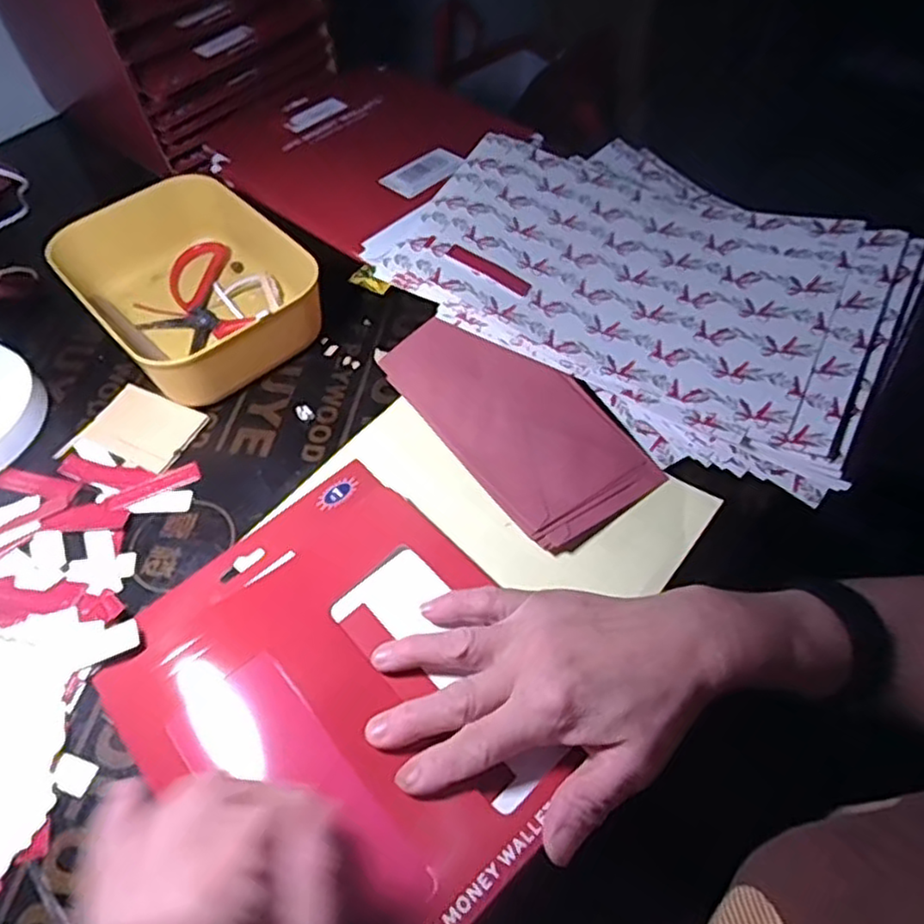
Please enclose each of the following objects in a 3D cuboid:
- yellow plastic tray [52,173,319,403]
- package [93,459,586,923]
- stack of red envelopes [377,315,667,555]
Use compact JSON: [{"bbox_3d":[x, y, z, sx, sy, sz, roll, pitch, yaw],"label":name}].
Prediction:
[{"bbox_3d":[-0.203,-0.132,0.505,0.137,0.057,0.211,-37,61,-22],"label":"yellow plastic tray"},{"bbox_3d":[-0.058,0.112,0.360,0.233,0.014,0.187,36,63,25],"label":"package"},{"bbox_3d":[0.036,-0.030,0.436,0.093,0.023,0.173,-31,66,-17],"label":"stack of red envelopes"}]

